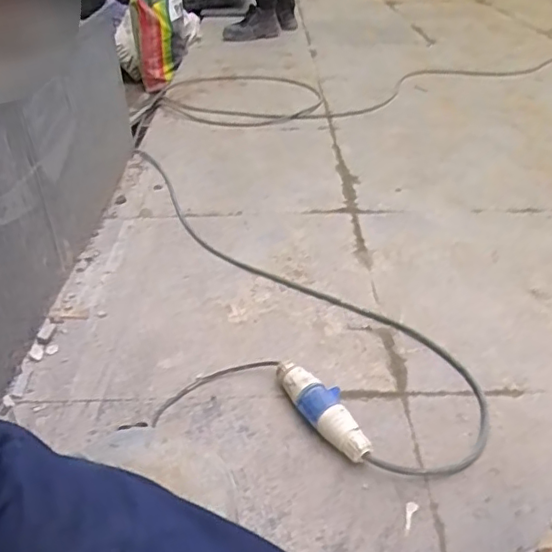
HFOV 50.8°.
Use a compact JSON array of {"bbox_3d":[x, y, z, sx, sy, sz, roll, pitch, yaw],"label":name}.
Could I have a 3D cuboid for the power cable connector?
[{"bbox_3d":[0.066,0.187,0.836,0.063,0.051,0.204,-17,36,-23],"label":"power cable connector"}]

